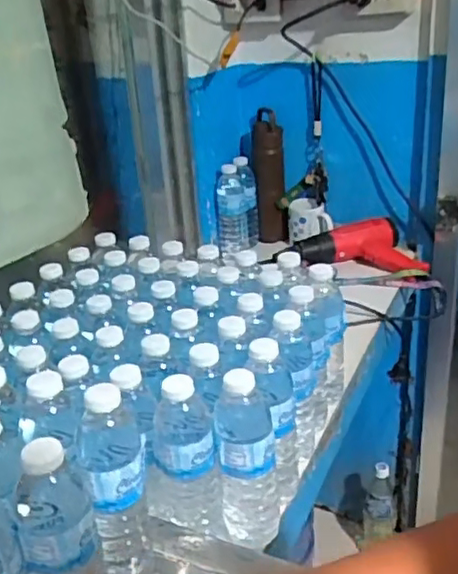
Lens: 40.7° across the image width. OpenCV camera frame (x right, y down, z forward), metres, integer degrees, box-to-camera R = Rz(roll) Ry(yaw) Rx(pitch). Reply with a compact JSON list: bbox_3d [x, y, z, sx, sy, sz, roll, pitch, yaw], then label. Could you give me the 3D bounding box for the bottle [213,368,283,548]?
[{"bbox_3d":[0.020,0.182,0.649,0.064,0.206,0.066,-4,26,1],"label":"bottle"}]

